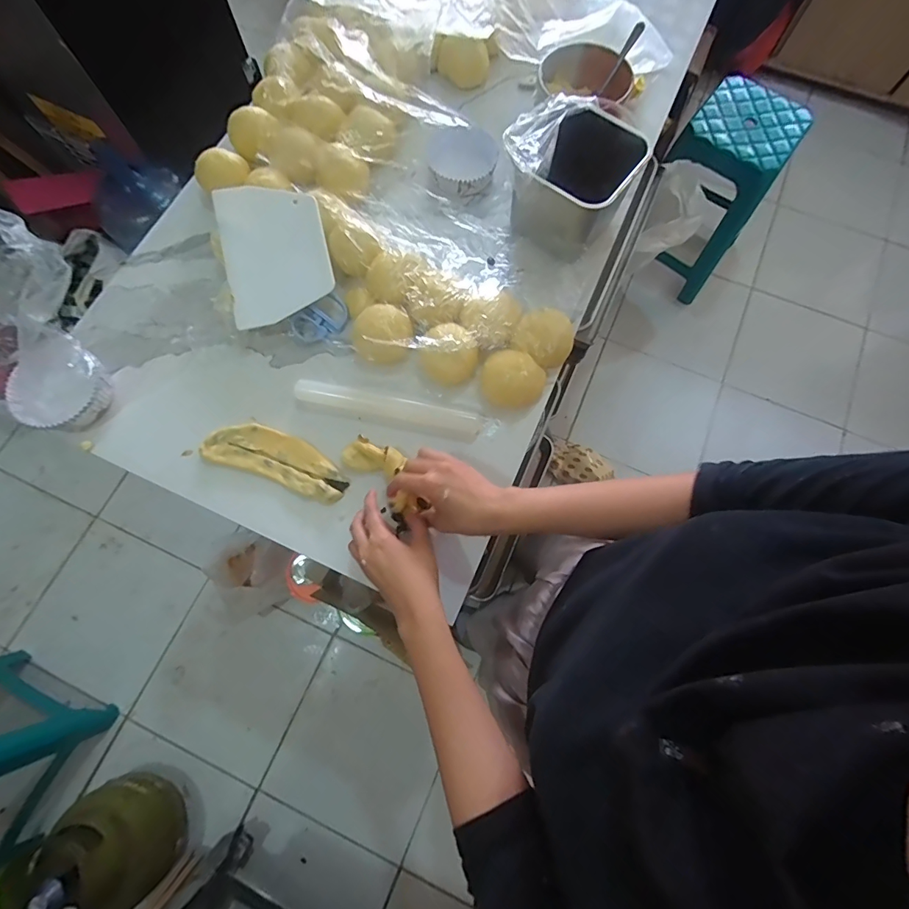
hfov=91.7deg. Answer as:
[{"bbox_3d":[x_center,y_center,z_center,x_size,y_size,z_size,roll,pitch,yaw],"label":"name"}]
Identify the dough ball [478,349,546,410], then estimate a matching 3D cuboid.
[{"bbox_3d":[0.072,-0.089,0.534,0.069,0.054,0.066,0,74,0],"label":"dough ball"}]

